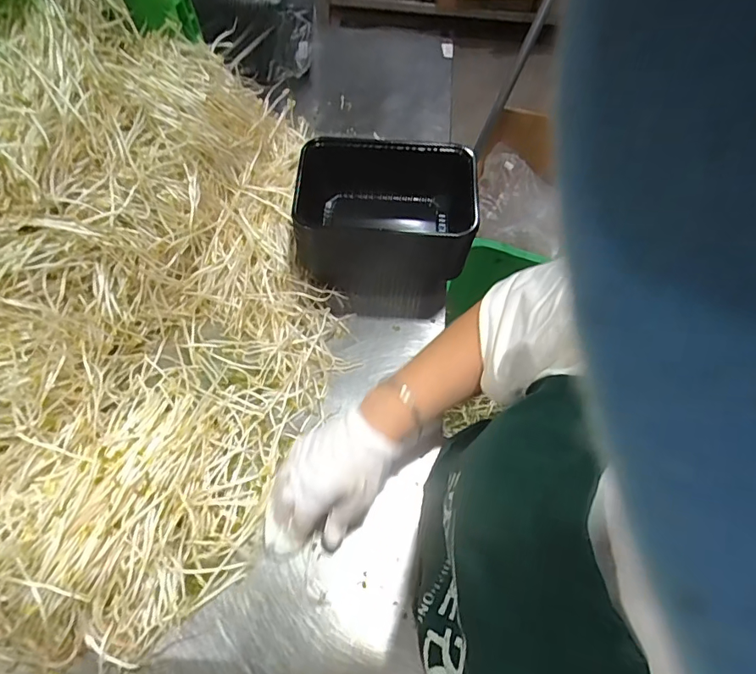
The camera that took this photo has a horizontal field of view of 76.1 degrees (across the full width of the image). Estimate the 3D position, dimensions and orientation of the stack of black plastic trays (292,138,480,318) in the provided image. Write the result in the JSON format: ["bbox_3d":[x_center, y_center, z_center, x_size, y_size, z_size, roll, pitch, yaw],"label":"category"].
[{"bbox_3d":[0.012,-0.118,0.548,0.195,0.152,0.119,1,60,-3],"label":"stack of black plastic trays"}]

